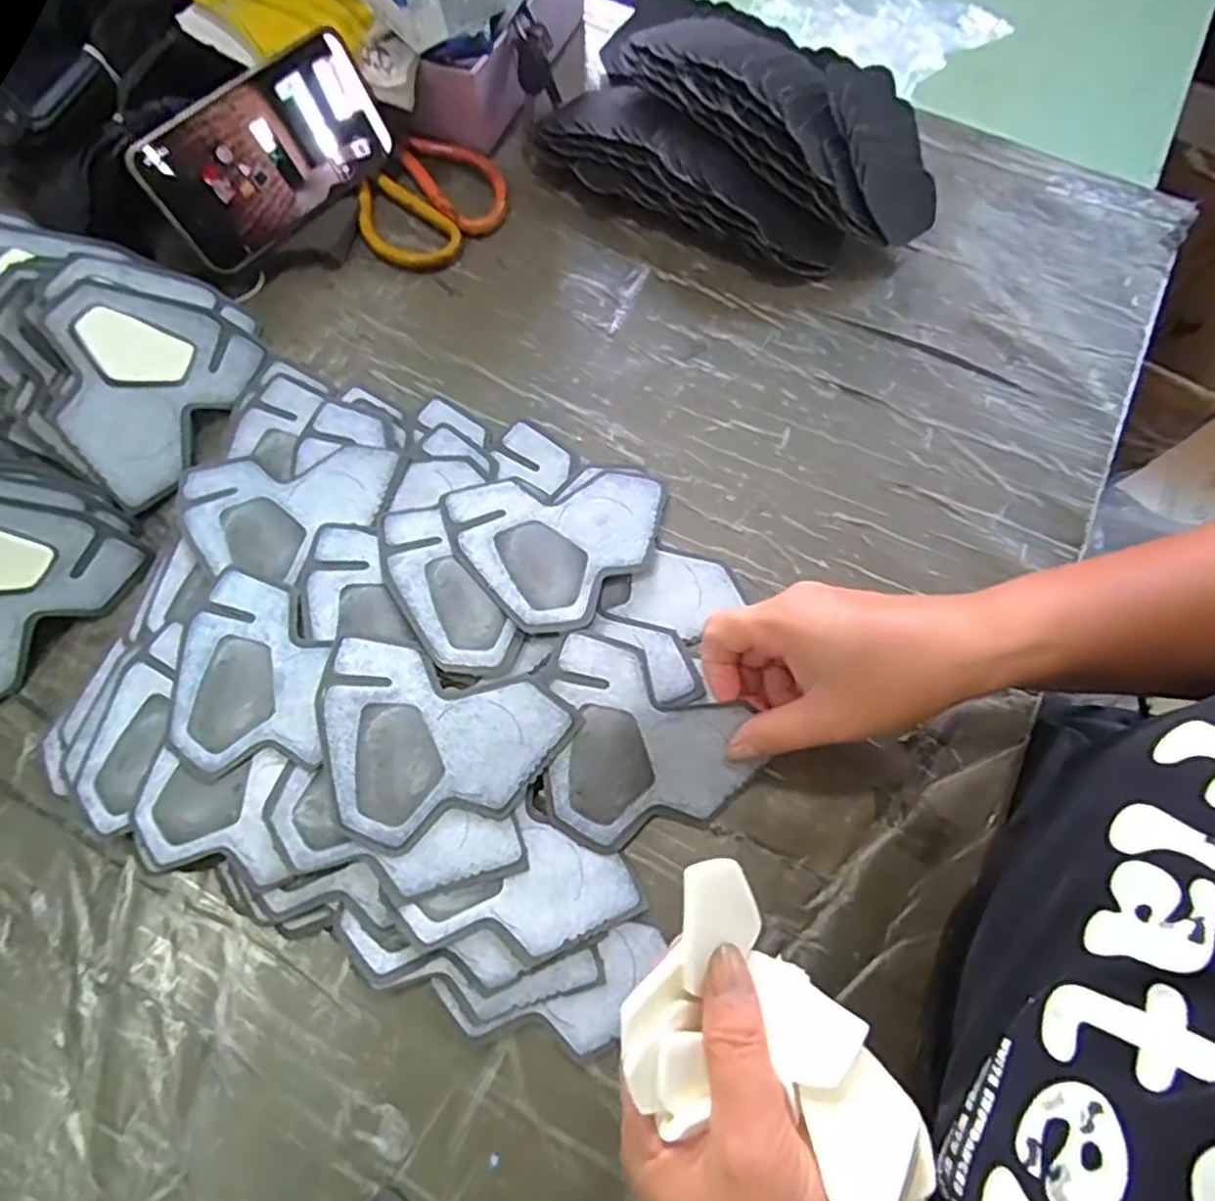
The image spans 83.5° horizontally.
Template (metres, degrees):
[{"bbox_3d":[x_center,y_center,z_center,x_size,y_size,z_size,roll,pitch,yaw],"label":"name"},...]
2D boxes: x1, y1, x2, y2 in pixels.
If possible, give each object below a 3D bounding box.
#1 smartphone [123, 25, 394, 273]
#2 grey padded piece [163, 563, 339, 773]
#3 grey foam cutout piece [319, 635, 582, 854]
[{"bbox_3d":[-0.211,-0.283,0.429,0.153,0.076,0.012,-46,50,-14],"label":"smartphone"},{"bbox_3d":[-0.184,0.034,0.353,0.078,0.008,0.103,-3,71,-3],"label":"grey padded piece"},{"bbox_3d":[-0.087,0.075,0.338,0.121,0.015,0.092,13,69,7],"label":"grey foam cutout piece"}]

